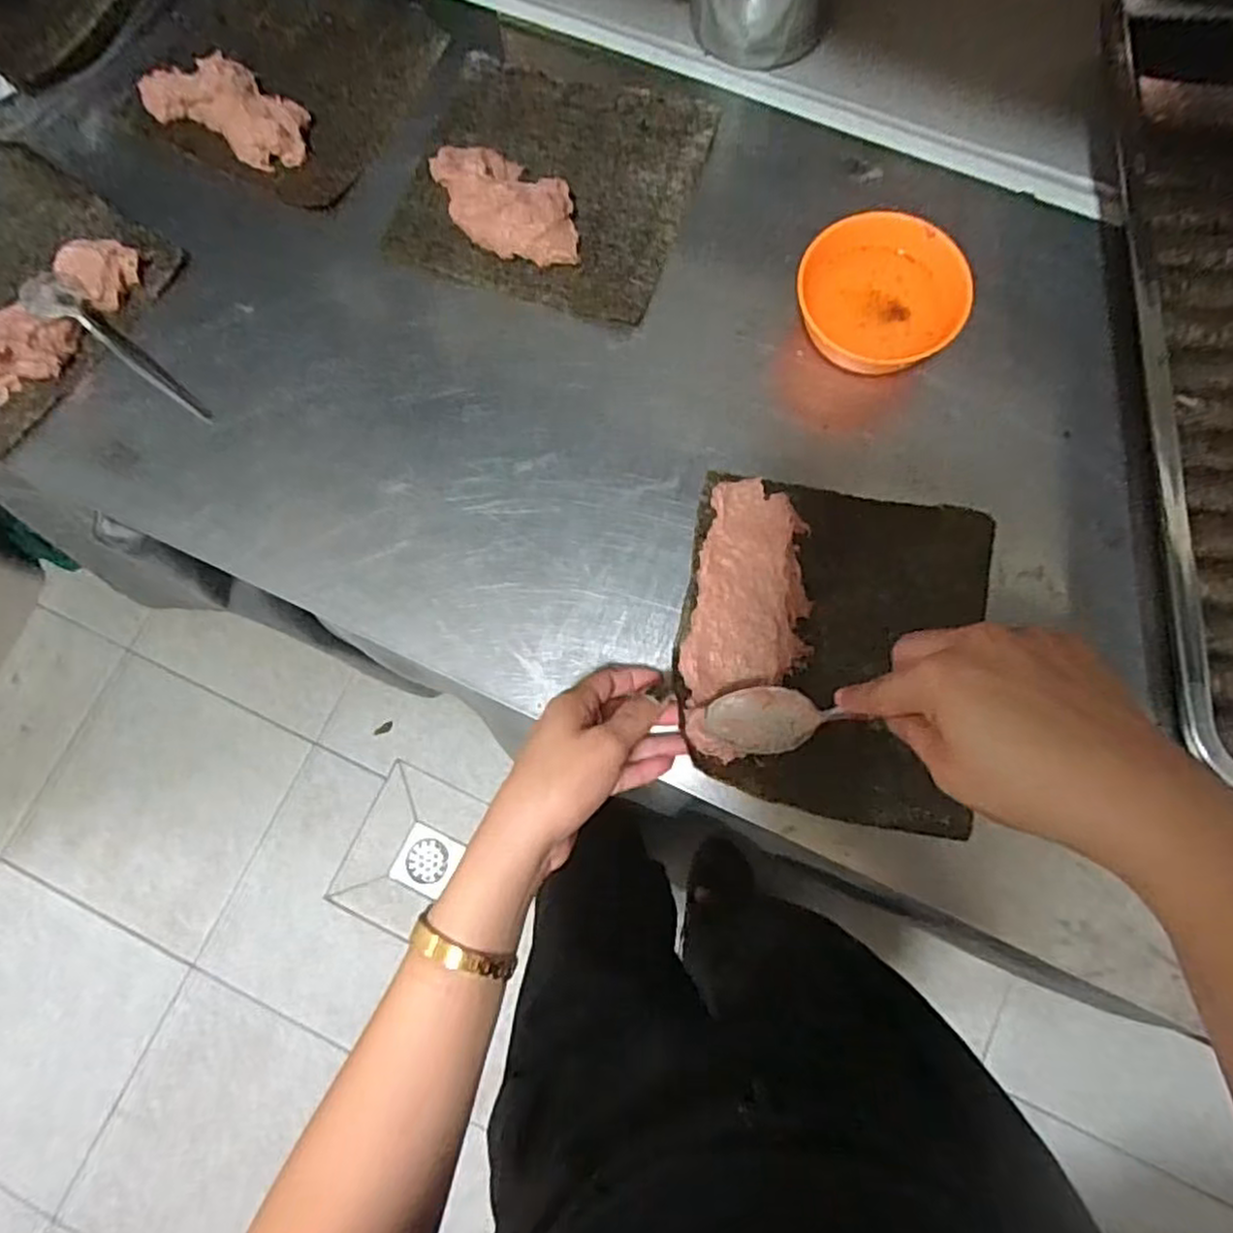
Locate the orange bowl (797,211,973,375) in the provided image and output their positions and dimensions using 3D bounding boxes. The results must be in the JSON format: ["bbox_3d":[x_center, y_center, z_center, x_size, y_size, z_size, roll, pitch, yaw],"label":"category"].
[{"bbox_3d":[0.170,-0.206,0.483,0.103,0.051,0.096,-1,77,2],"label":"orange bowl"}]

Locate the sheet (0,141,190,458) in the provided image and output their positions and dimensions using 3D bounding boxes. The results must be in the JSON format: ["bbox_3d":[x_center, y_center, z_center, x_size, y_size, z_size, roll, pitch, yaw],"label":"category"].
[{"bbox_3d":[-0.434,-0.230,0.511,0.175,0.031,0.196,32,80,9],"label":"sheet"}]

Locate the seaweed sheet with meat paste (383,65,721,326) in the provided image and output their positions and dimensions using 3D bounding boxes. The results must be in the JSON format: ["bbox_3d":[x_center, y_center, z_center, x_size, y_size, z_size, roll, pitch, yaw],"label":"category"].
[{"bbox_3d":[-0.046,-0.318,0.521,0.193,0.031,0.183,19,78,7],"label":"seaweed sheet with meat paste"}]

